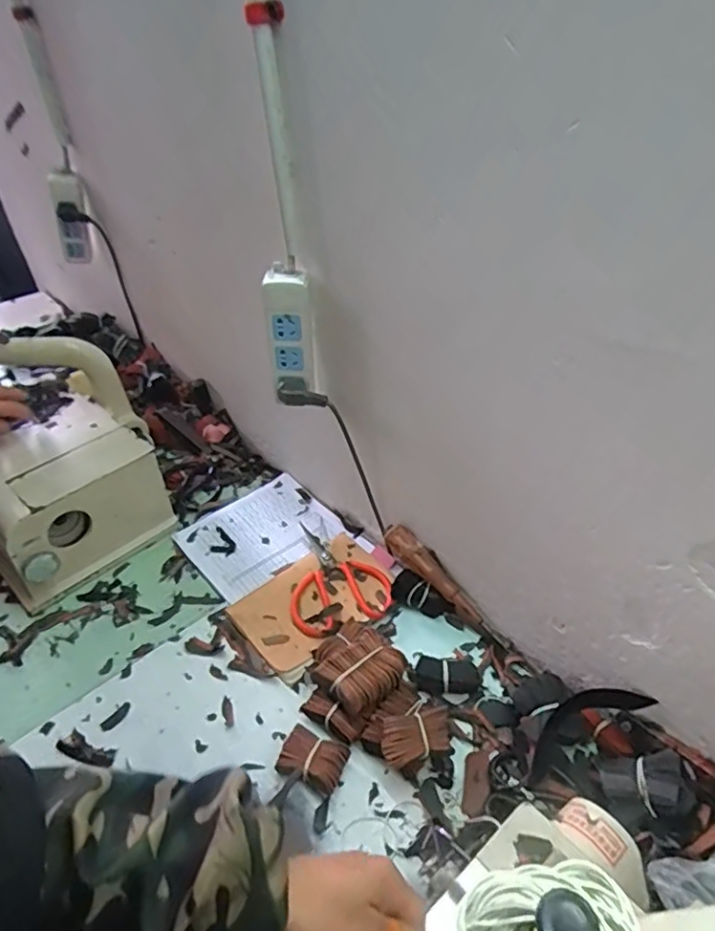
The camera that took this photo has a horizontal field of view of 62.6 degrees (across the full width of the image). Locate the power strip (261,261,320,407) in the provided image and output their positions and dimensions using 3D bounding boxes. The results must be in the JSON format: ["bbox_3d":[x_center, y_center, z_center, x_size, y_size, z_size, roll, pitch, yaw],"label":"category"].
[{"bbox_3d":[-0.080,-0.159,0.708,0.056,0.149,0.033,-3,40,-1],"label":"power strip"}]

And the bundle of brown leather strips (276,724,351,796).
[{"bbox_3d":[-0.047,0.309,0.617,0.067,0.028,0.046,15,43,20],"label":"bundle of brown leather strips"}]

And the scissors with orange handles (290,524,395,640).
[{"bbox_3d":[-0.040,0.147,0.814,0.133,0.017,0.187,-15,42,-14],"label":"scissors with orange handles"}]

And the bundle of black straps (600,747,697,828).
[{"bbox_3d":[0.269,0.296,0.544,0.072,0.037,0.064,-9,40,-7],"label":"bundle of black straps"}]

